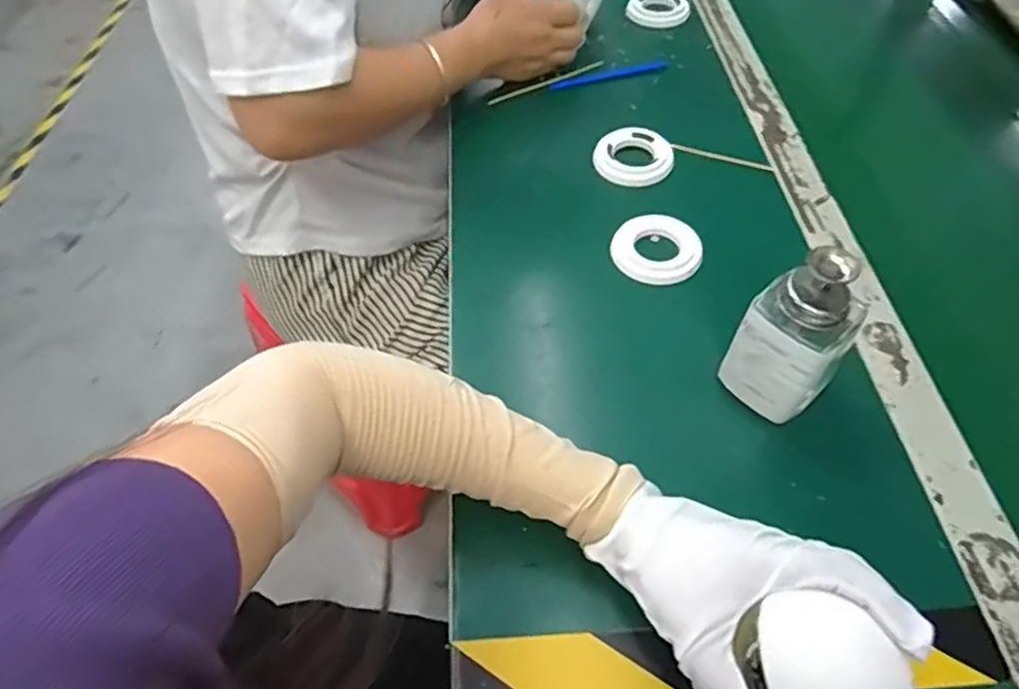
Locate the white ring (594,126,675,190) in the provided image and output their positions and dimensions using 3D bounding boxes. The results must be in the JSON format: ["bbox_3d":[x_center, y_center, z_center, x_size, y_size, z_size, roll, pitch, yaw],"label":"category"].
[{"bbox_3d":[0.117,-0.178,0.610,0.073,0.028,0.073,-1,53,1],"label":"white ring"}]

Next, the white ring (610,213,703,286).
[{"bbox_3d":[0.122,-0.080,0.526,0.070,0.015,0.065,-1,53,1],"label":"white ring"}]

